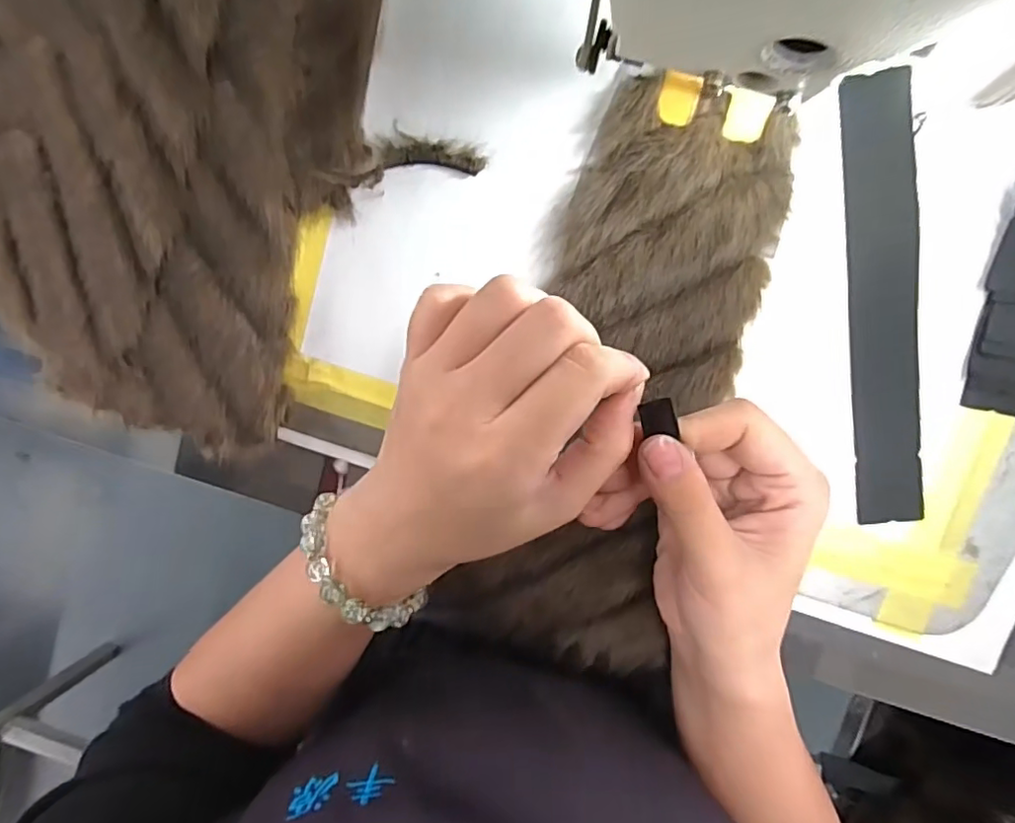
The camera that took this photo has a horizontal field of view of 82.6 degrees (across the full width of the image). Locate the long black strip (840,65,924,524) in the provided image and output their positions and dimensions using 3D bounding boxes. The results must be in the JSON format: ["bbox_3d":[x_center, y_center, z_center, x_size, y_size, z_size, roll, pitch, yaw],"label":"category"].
[{"bbox_3d":[0.173,-0.048,0.266,0.030,0.004,0.199,-6,97,5],"label":"long black strip"}]

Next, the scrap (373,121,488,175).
[{"bbox_3d":[-0.037,-0.123,0.272,0.052,0.006,0.017,4,97,4],"label":"scrap"}]

